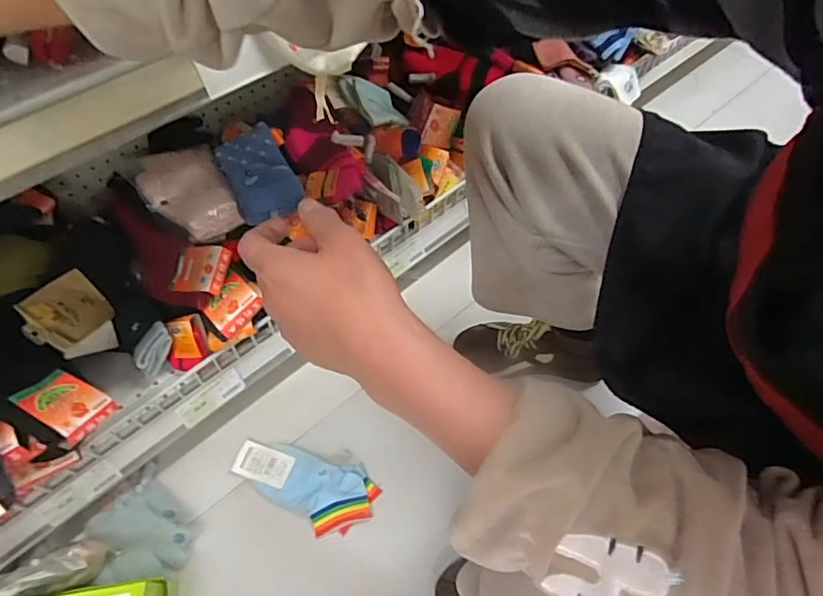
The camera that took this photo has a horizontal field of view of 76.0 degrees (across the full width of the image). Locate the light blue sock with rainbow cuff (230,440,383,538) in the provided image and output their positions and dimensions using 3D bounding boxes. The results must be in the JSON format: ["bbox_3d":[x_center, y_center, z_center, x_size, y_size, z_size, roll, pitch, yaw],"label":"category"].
[{"bbox_3d":[-0.154,0.261,0.735,0.205,0.009,0.094,14,57,8],"label":"light blue sock with rainbow cuff"}]

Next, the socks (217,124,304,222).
[{"bbox_3d":[-0.214,-0.176,0.734,0.087,0.025,0.151,-23,59,-15],"label":"socks"}]

